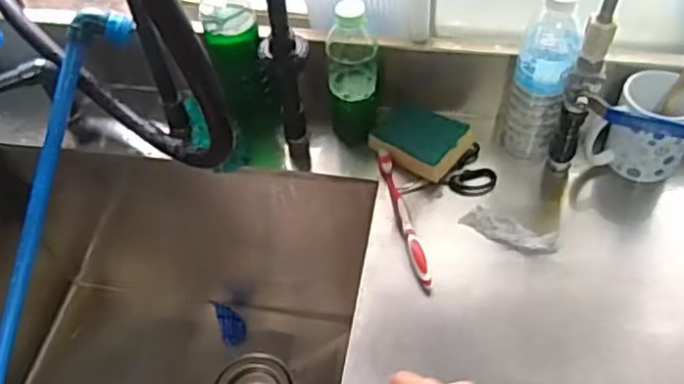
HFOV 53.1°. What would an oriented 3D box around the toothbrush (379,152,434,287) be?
[{"bbox_3d":[0.069,0.026,0.751,0.019,0.023,0.177,-11,52,-6],"label":"toothbrush"}]

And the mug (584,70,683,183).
[{"bbox_3d":[0.332,-0.067,0.751,0.096,0.098,0.108,33,60,25],"label":"mug"}]

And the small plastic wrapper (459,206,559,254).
[{"bbox_3d":[0.181,0.041,0.738,0.102,0.021,0.030,25,57,21],"label":"small plastic wrapper"}]

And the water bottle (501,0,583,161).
[{"bbox_3d":[0.214,-0.128,0.738,0.061,0.206,0.061,15,54,14],"label":"water bottle"}]

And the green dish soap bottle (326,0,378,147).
[{"bbox_3d":[0.013,-0.132,0.771,0.057,0.167,0.055,-3,51,0],"label":"green dish soap bottle"}]

